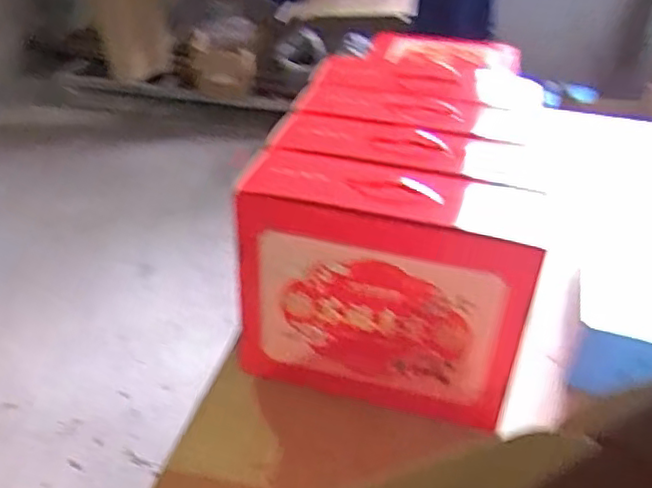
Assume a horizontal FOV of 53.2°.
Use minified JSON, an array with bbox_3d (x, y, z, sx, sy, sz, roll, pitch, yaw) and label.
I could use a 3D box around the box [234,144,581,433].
[{"bbox_3d":[0.066,0.053,0.792,0.324,0.272,0.112,11,36,11],"label":"box"}]

